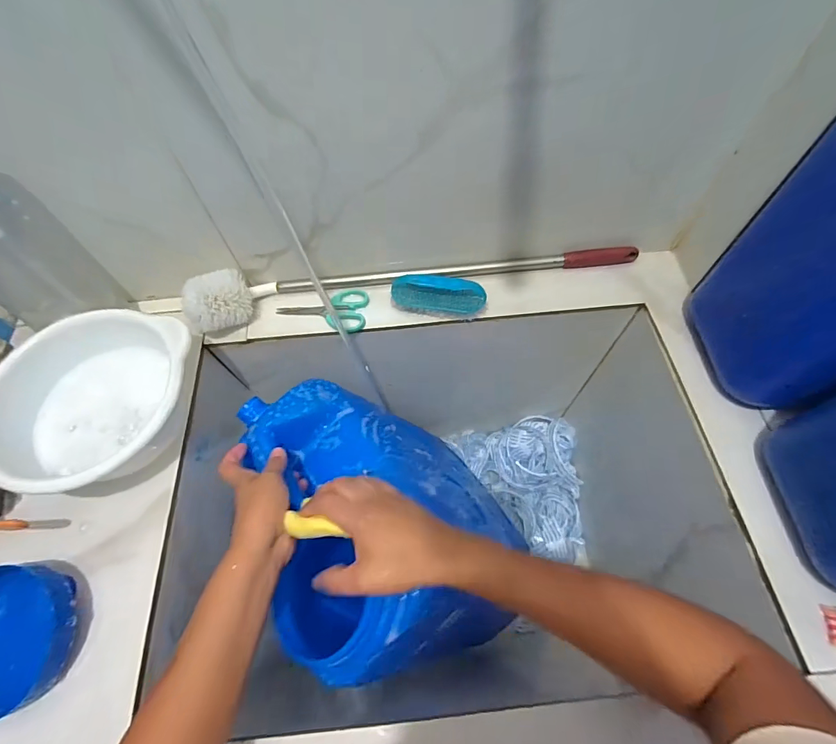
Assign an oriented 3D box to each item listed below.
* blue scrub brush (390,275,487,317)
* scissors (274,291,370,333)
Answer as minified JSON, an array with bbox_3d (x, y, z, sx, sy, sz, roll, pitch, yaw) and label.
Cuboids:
[{"bbox_3d":[0.026,-0.099,0.544,0.124,0.034,0.042,3,62,4],"label":"blue scrub brush"},{"bbox_3d":[-0.129,-0.082,0.555,0.120,0.014,0.062,4,62,4],"label":"scissors"}]

